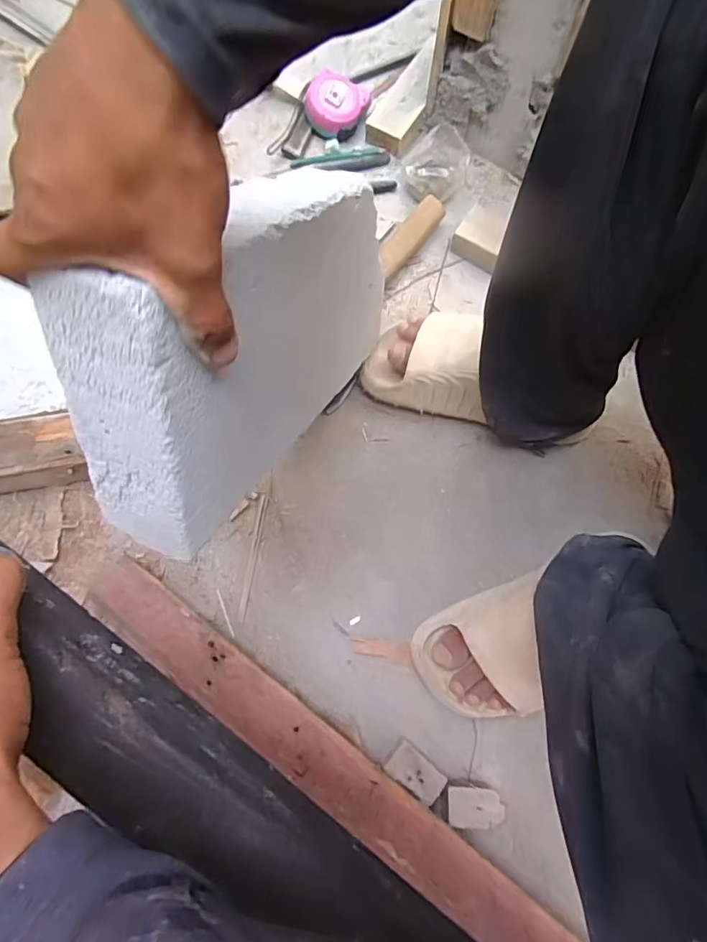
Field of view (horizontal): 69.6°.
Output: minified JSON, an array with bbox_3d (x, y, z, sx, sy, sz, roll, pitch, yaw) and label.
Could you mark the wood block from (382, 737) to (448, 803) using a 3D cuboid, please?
[{"bbox_3d":[0.062,0.304,0.518,0.056,0.033,0.032,39,76,9],"label":"wood block"}]

